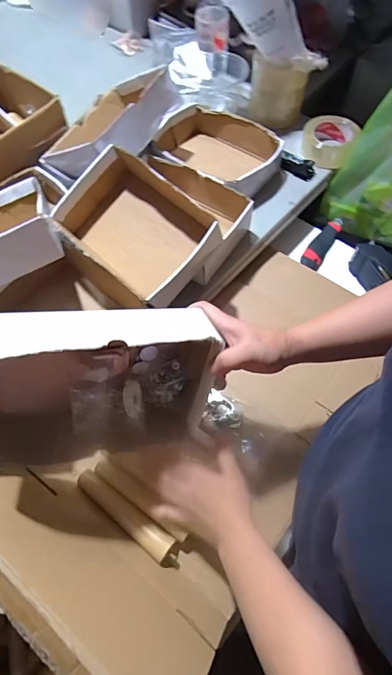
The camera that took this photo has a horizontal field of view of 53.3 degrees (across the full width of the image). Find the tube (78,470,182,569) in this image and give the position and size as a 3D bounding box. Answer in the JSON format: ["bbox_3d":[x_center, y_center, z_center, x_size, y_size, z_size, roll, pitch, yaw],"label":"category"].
[{"bbox_3d":[-0.094,0.246,0.537,0.175,0.024,0.034,32,67,17],"label":"tube"}]

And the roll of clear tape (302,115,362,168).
[{"bbox_3d":[0.273,-0.403,0.807,0.103,0.058,0.105,-1,62,2],"label":"roll of clear tape"}]

